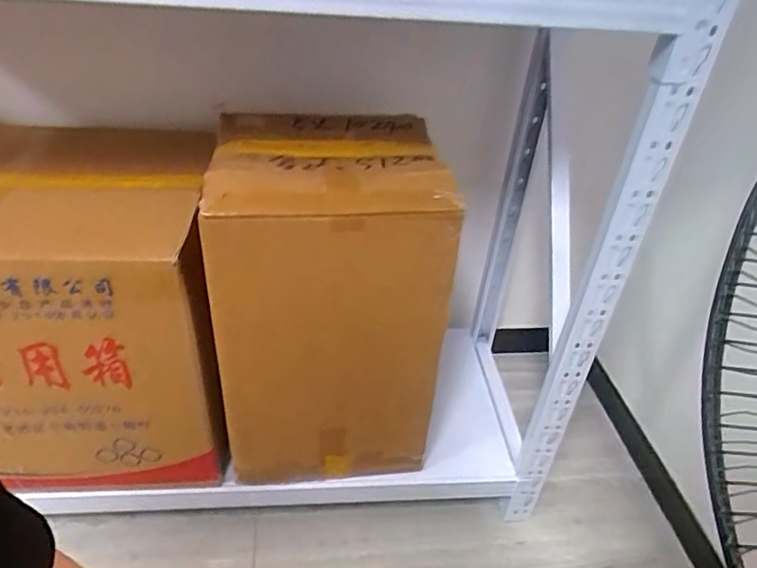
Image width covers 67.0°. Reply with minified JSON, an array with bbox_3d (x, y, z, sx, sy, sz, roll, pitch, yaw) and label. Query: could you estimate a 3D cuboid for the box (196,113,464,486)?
[{"bbox_3d":[-0.076,0.034,0.936,0.316,0.547,0.291,2,36,-4],"label":"box"}]

